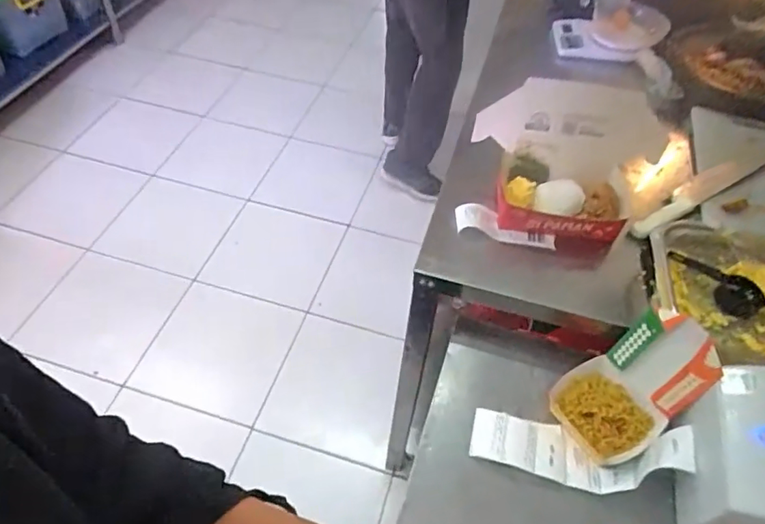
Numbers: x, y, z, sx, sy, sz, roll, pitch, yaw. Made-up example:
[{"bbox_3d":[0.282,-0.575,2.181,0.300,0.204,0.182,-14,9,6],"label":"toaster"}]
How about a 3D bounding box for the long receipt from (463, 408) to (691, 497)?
[{"bbox_3d":[0.242,0.226,0.668,0.250,0.072,0.081,12,52,7],"label":"long receipt"}]

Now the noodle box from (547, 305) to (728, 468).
[{"bbox_3d":[0.309,0.157,0.671,0.138,0.158,0.122,-22,56,-18],"label":"noodle box"}]

